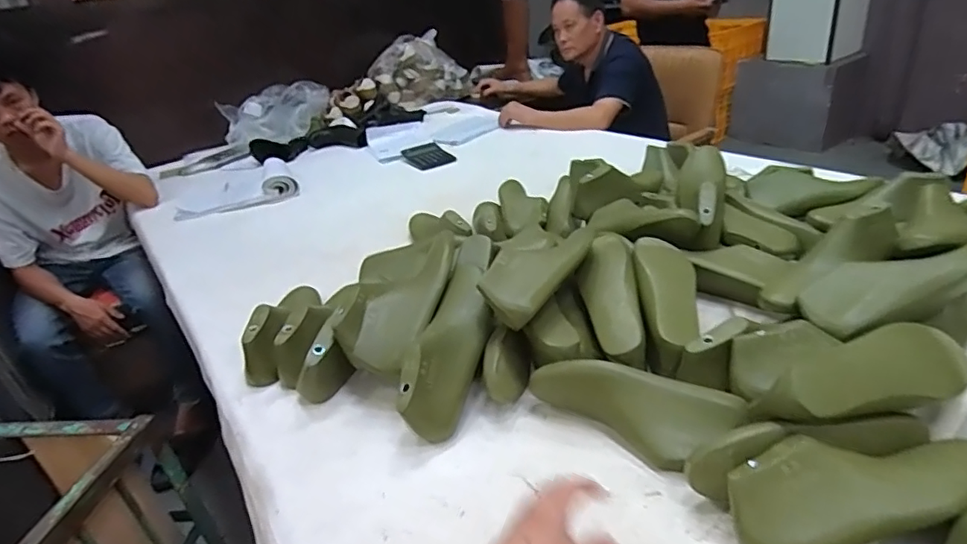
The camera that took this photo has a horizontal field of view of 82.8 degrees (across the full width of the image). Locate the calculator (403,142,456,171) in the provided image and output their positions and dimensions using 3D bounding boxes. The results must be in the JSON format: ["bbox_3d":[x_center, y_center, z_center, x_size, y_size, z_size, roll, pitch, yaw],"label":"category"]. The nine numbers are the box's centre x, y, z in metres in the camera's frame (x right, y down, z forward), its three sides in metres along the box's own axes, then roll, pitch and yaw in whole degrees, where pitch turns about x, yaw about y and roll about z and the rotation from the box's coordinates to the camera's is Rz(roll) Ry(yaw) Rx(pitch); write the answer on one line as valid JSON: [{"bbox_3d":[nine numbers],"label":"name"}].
[{"bbox_3d":[-0.181,-0.375,1.771,0.133,0.019,0.200,-21,30,-22],"label":"calculator"}]

